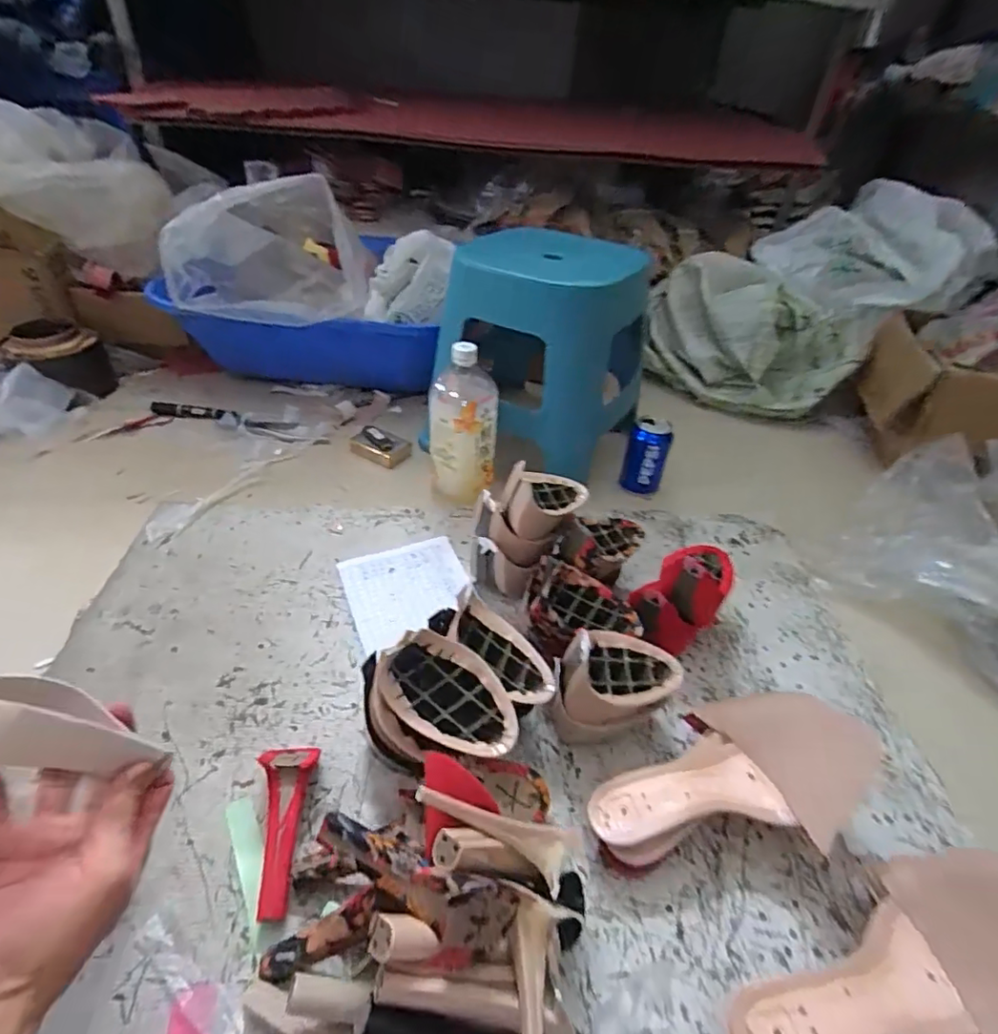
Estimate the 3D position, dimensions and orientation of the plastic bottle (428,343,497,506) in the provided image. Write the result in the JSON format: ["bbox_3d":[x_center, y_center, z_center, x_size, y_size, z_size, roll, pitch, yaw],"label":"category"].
[{"bbox_3d":[-0.051,-0.120,0.786,0.094,0.222,0.084,1,40,-4],"label":"plastic bottle"}]

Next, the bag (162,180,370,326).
[{"bbox_3d":[-0.378,-0.472,0.947,0.288,0.198,0.376,-4,40,-9],"label":"bag"}]

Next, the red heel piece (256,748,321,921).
[{"bbox_3d":[-0.177,0.253,0.465,0.043,0.041,0.134,-4,40,-10],"label":"red heel piece"}]

